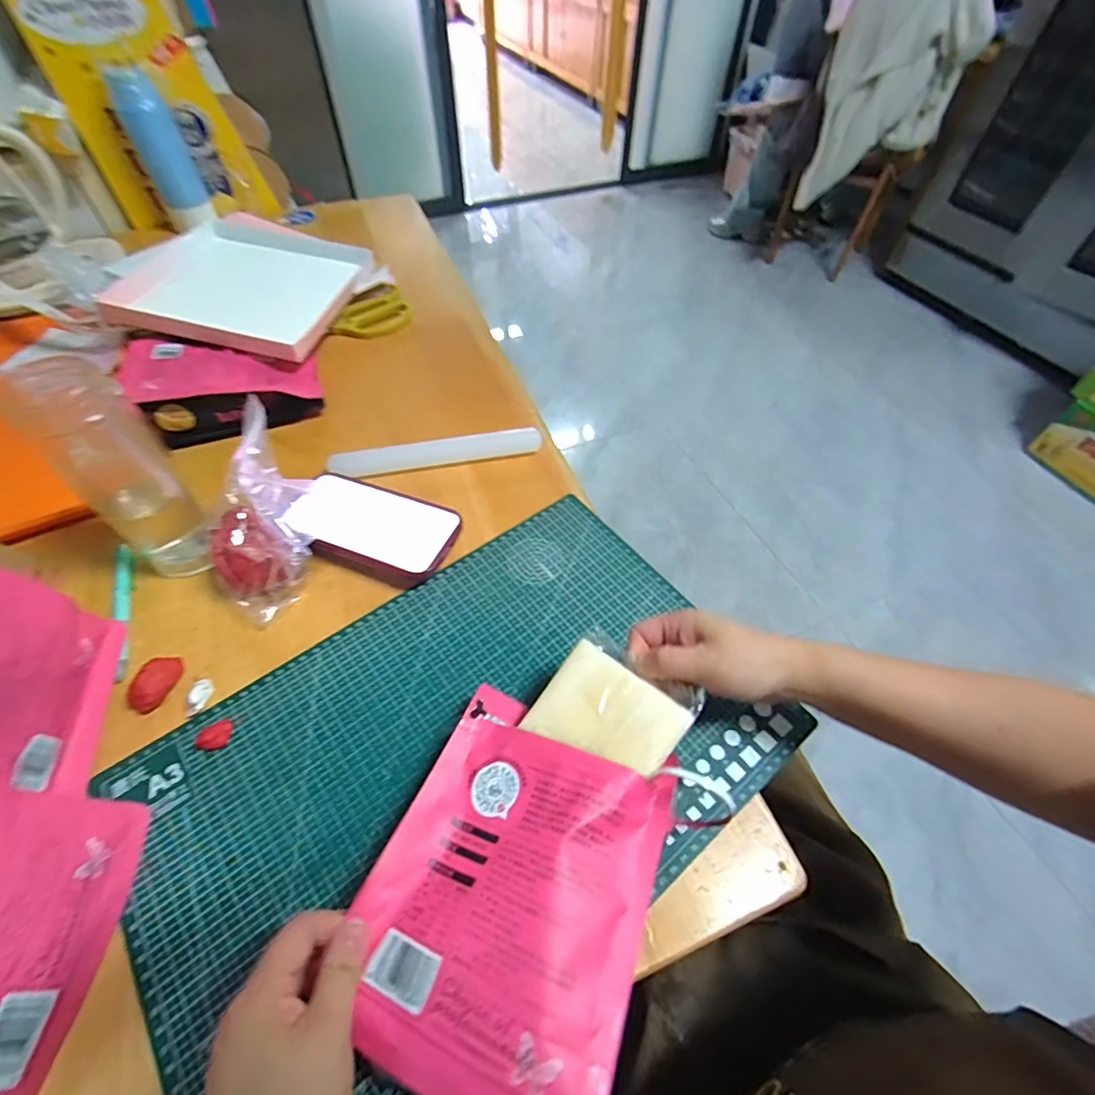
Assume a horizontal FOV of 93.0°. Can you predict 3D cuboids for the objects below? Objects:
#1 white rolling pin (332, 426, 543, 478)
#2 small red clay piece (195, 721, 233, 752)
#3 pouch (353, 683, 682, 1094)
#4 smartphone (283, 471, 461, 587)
[{"bbox_3d":[-0.115,-0.097,0.553,0.216,0.022,0.029,-12,55,-10],"label":"white rolling pin"},{"bbox_3d":[-0.246,0.138,0.382,0.024,0.007,0.020,-2,54,-3],"label":"small red clay piece"},{"bbox_3d":[-0.018,0.189,0.296,0.147,0.032,0.188,19,55,12],"label":"pouch"},{"bbox_3d":[-0.162,-0.019,0.481,0.149,0.016,0.083,18,59,9],"label":"smartphone"}]

